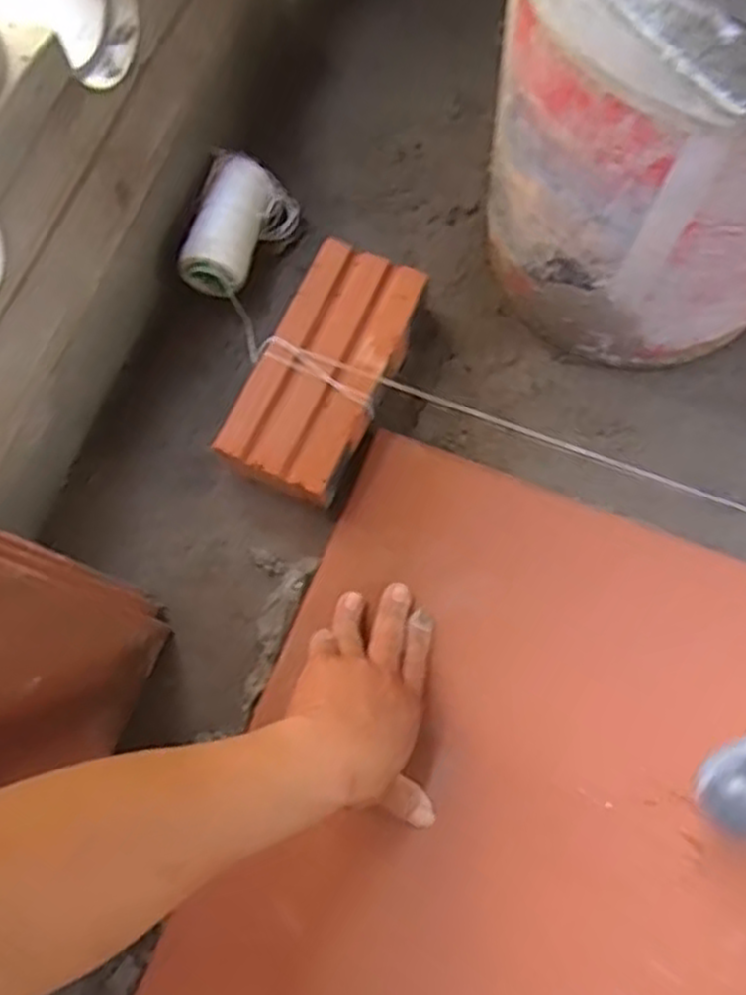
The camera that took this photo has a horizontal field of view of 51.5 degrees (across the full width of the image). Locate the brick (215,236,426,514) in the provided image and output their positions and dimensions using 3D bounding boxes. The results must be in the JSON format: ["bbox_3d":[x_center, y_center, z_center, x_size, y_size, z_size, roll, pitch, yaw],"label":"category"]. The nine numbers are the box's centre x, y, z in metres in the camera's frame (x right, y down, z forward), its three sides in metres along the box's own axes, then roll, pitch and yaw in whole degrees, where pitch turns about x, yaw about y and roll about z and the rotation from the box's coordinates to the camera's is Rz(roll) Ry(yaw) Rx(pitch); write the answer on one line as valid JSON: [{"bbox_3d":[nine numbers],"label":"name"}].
[{"bbox_3d":[-0.035,-0.098,0.624,0.099,0.056,0.205,24,76,8],"label":"brick"}]

